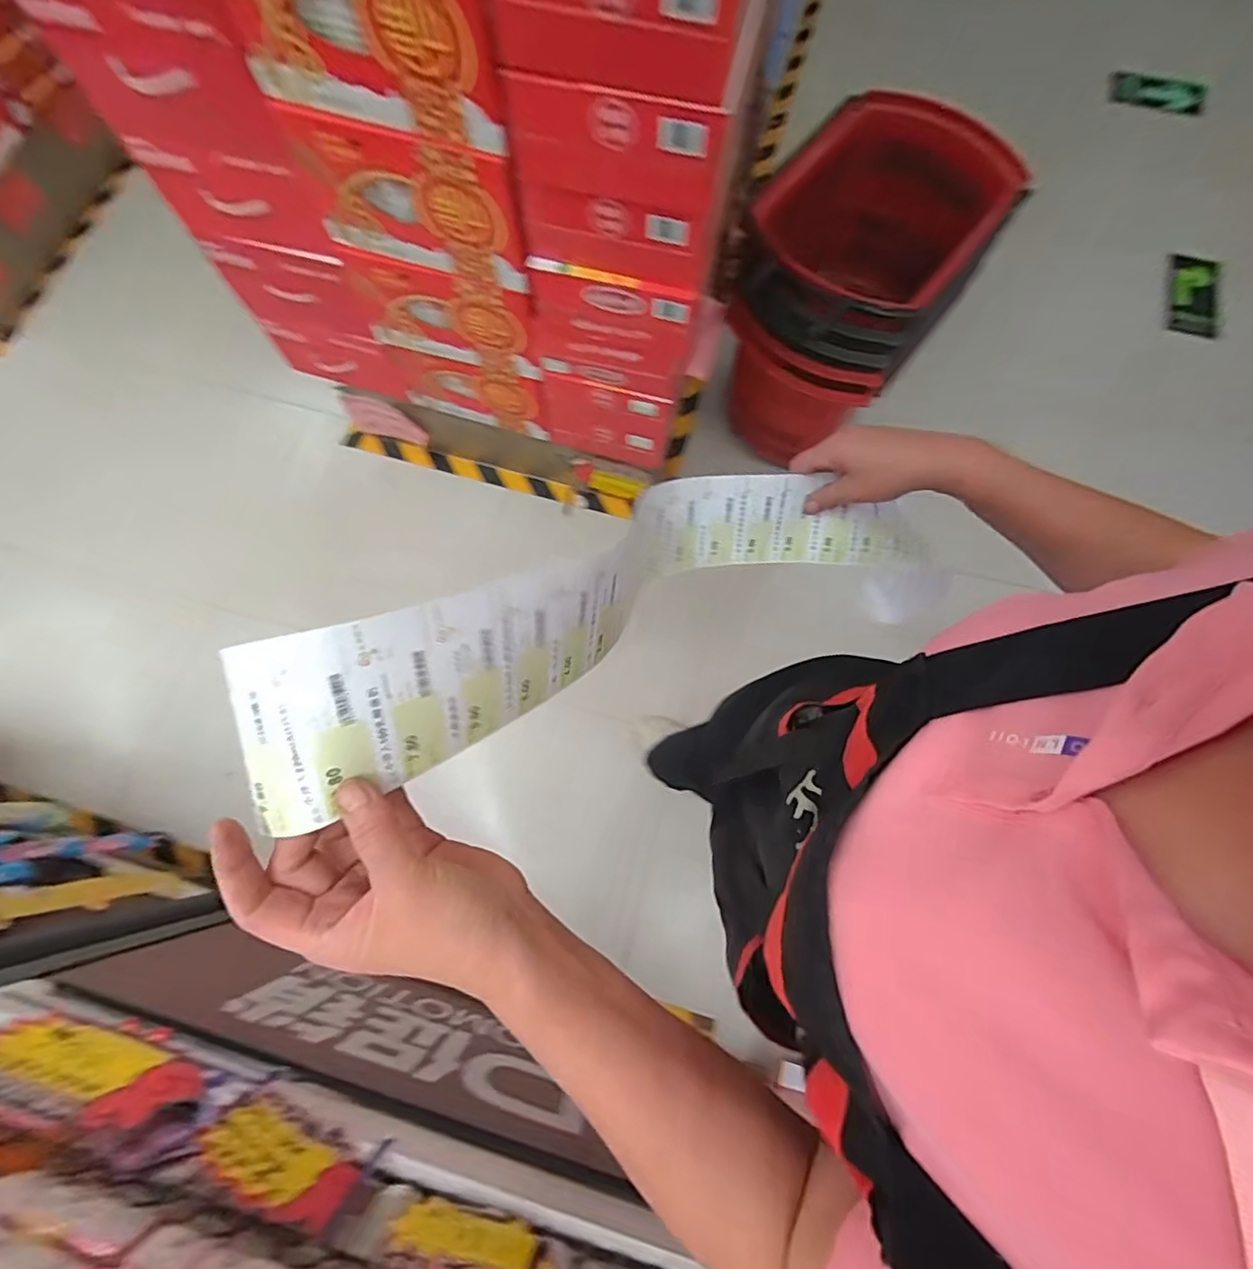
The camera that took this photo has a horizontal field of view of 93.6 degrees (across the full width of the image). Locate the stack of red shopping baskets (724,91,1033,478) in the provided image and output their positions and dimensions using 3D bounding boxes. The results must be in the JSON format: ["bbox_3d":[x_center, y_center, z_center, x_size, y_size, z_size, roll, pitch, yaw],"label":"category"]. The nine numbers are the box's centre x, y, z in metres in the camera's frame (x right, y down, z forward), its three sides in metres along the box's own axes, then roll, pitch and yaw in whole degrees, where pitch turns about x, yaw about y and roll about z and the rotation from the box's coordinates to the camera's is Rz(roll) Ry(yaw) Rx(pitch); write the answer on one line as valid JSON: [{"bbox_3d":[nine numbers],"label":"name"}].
[{"bbox_3d":[0.464,-0.701,1.269,0.410,0.518,0.531,20,76,7],"label":"stack of red shopping baskets"}]

